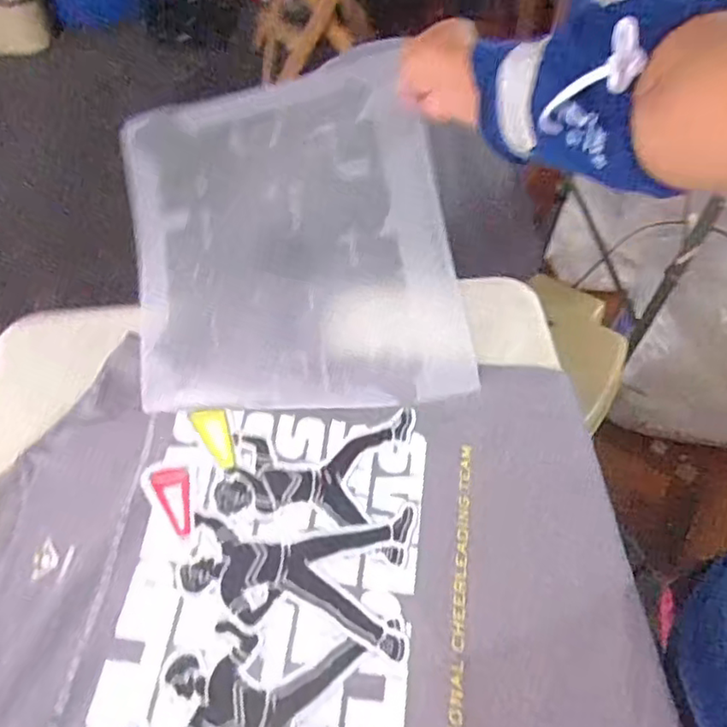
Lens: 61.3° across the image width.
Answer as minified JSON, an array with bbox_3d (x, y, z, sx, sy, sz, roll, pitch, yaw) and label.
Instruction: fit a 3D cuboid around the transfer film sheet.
[{"bbox_3d":[-0.077,-0.125,0.625,0.320,0.032,0.351,-11,84,2],"label":"transfer film sheet"}]

